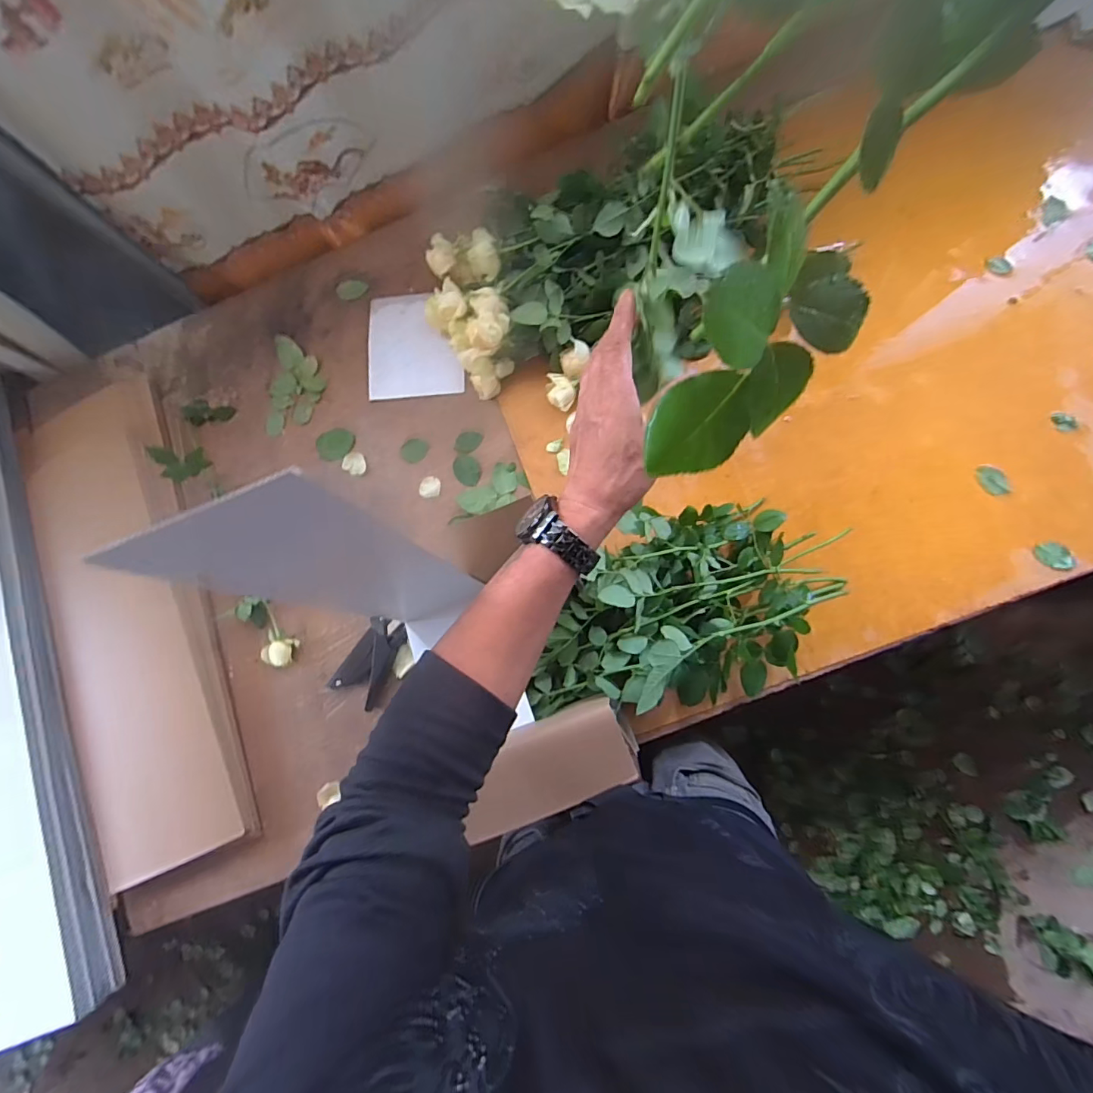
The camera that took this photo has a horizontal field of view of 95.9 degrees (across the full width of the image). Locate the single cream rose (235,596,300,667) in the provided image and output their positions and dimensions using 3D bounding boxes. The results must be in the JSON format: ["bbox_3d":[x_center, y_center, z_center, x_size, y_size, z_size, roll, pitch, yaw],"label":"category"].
[{"bbox_3d":[-0.413,0.127,0.725,0.050,0.047,0.107,-41,79,-1],"label":"single cream rose"}]

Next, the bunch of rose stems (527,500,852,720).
[{"bbox_3d":[0.169,0.073,0.614,0.416,0.143,0.245,-8,80,6],"label":"bunch of rose stems"}]

